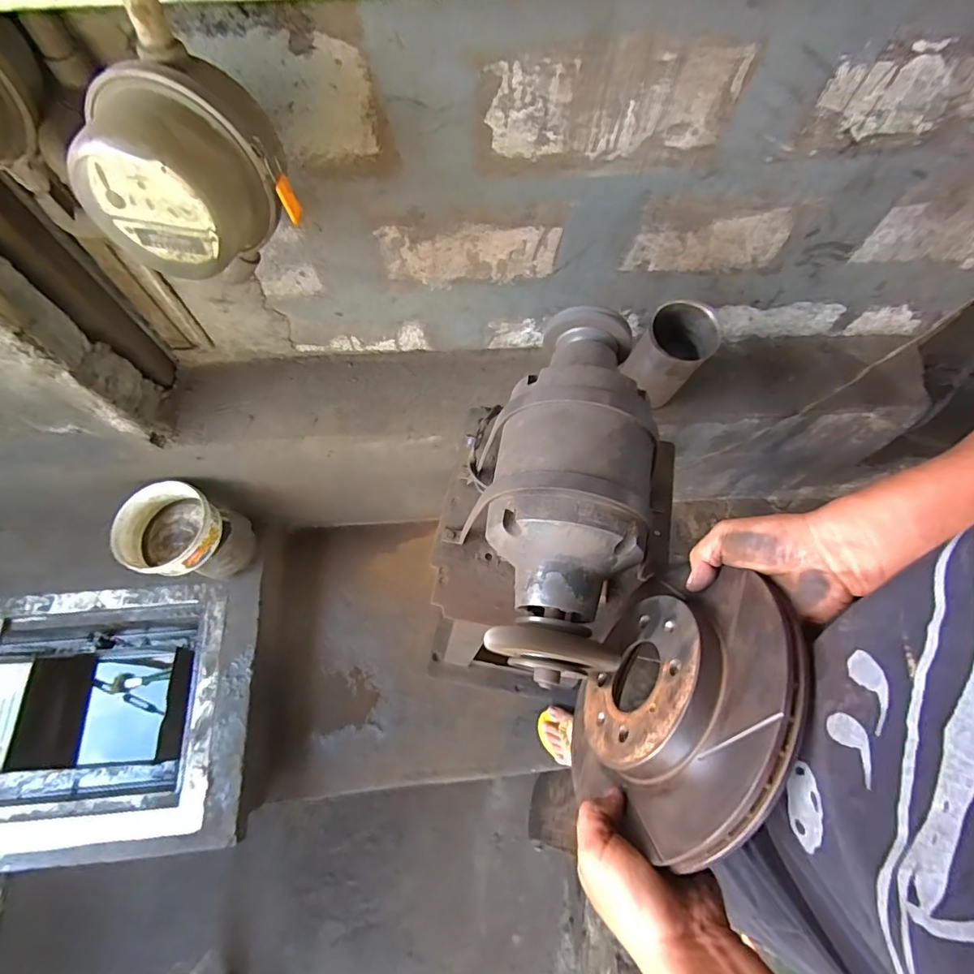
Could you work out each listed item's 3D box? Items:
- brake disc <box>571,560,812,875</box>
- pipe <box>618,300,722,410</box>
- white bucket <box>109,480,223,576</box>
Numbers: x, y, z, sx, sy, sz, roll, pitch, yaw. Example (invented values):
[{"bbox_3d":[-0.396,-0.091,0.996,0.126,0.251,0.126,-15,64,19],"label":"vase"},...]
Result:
[{"bbox_3d":[0.147,0.168,0.412,0.048,0.220,0.221,33,88,-17],"label":"brake disc"},{"bbox_3d":[0.342,-0.243,0.931,0.116,0.160,0.137,29,69,11],"label":"pipe"},{"bbox_3d":[-0.703,0.101,1.108,0.204,0.079,0.196,0,66,-1],"label":"white bucket"}]

